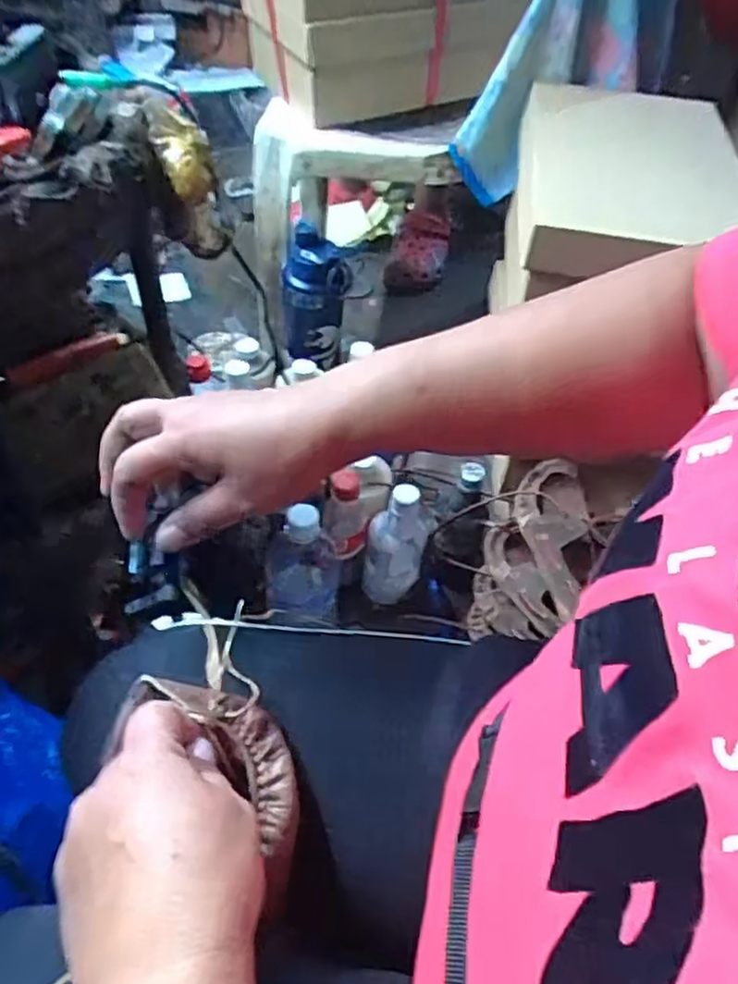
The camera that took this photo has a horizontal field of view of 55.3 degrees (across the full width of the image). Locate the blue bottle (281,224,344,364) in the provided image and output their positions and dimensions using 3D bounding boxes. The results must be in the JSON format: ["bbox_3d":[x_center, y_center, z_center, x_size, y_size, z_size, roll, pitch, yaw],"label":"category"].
[{"bbox_3d":[-0.075,-0.267,0.985,0.069,0.181,0.064,17,50,9],"label":"blue bottle"}]

